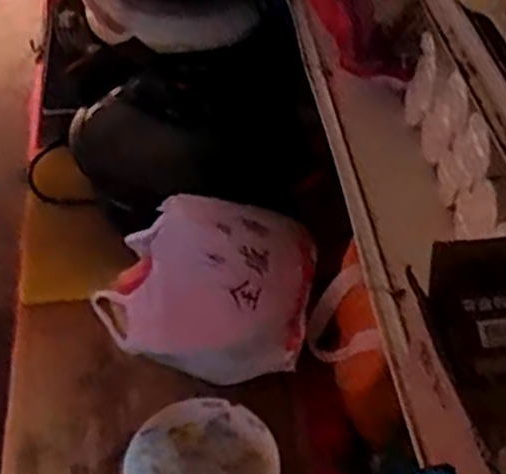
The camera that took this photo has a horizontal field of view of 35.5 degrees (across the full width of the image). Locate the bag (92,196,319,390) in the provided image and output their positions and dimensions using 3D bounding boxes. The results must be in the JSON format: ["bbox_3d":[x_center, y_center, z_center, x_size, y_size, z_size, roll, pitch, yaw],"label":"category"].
[{"bbox_3d":[-0.063,0.065,0.989,0.267,0.148,0.158,4,46,2],"label":"bag"}]

